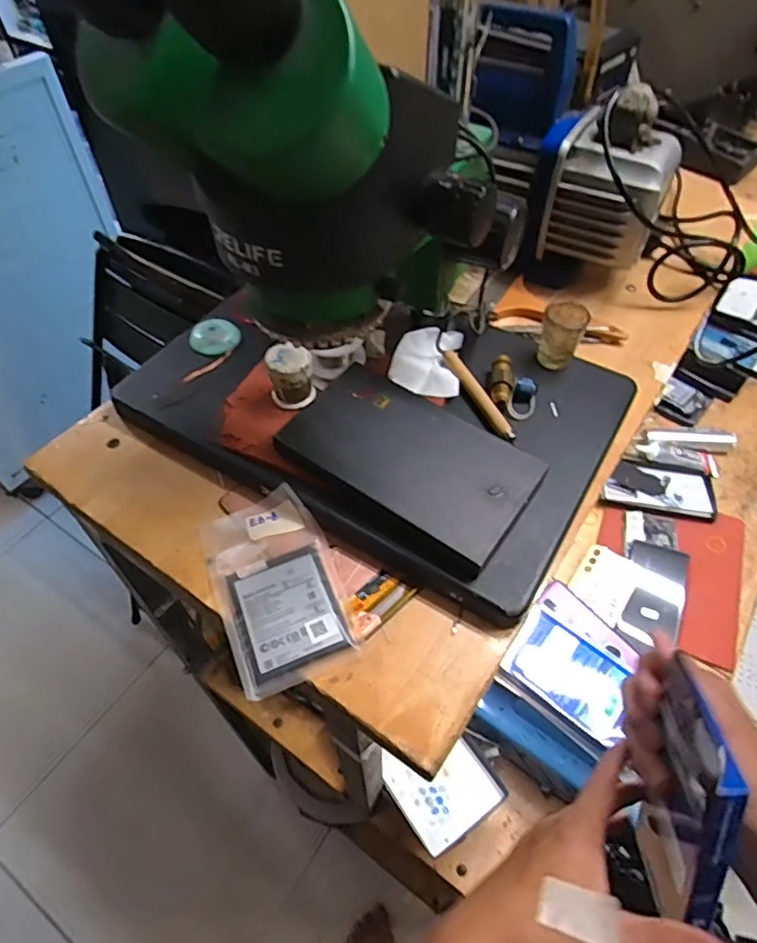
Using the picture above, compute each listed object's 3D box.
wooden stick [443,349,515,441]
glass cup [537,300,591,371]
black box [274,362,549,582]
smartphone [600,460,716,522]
[{"bbox_3d":[0.082,-0.065,0.475,0.011,0.008,0.105,-19,54,-14],"label":"wooden stick"},{"bbox_3d":[0.159,-0.119,0.503,0.035,0.041,0.043,20,55,15],"label":"glass cup"},{"bbox_3d":[0.024,-0.010,0.428,0.175,0.022,0.111,29,58,21],"label":"black box"},{"bbox_3d":[0.452,0.027,0.926,0.165,0.010,0.102,12,53,10],"label":"smartphone"}]

